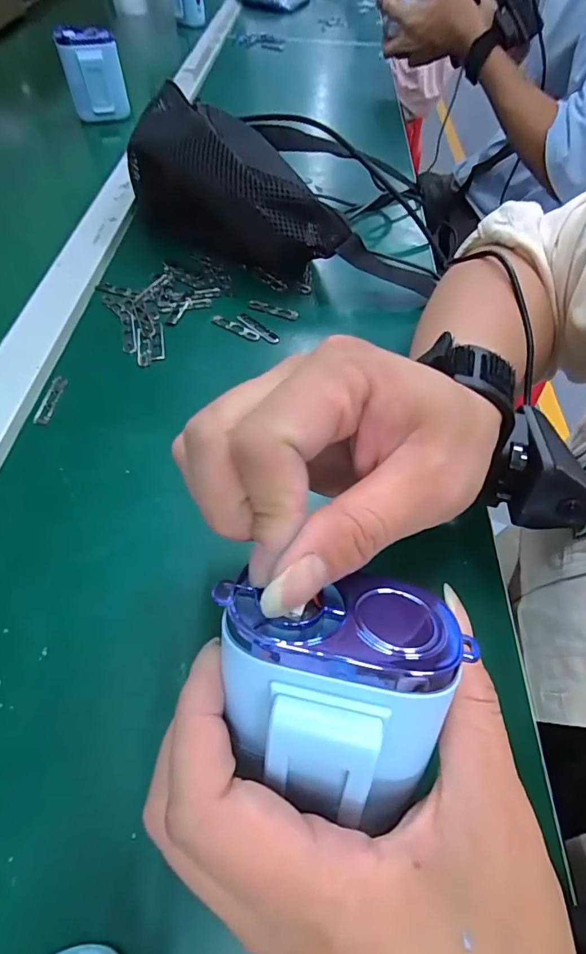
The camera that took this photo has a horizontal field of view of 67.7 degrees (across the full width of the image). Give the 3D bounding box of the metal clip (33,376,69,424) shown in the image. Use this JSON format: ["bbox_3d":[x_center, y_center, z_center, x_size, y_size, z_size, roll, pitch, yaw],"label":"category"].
[{"bbox_3d":[-0.166,-0.054,0.299,0.010,0.004,0.042,5,56,1],"label":"metal clip"}]

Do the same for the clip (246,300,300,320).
[{"bbox_3d":[-0.017,-0.138,0.359,0.043,0.004,0.011,18,57,10],"label":"clip"}]

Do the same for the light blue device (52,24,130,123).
[{"bbox_3d":[-0.250,-0.509,0.555,0.072,0.086,0.043,-17,58,-13],"label":"light blue device"}]

